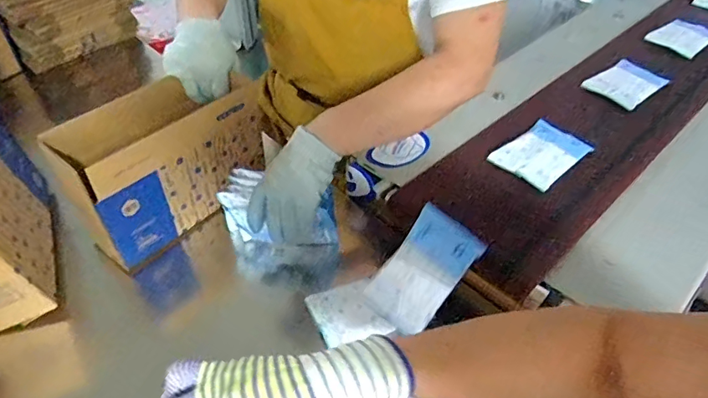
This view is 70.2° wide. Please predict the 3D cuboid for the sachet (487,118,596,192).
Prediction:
[{"bbox_3d":[0.264,-0.066,0.690,0.138,0.015,0.084,-31,55,-31],"label":"sachet"}]

